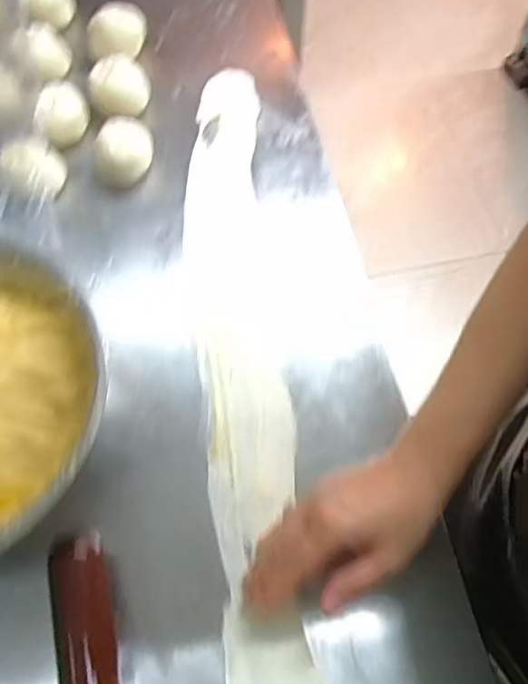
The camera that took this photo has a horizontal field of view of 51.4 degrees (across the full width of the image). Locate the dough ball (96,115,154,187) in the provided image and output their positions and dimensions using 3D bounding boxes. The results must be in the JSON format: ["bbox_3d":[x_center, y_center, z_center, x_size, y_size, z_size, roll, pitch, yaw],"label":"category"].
[{"bbox_3d":[-0.137,-0.188,0.547,0.056,0.042,0.051,0,67,-1],"label":"dough ball"}]

